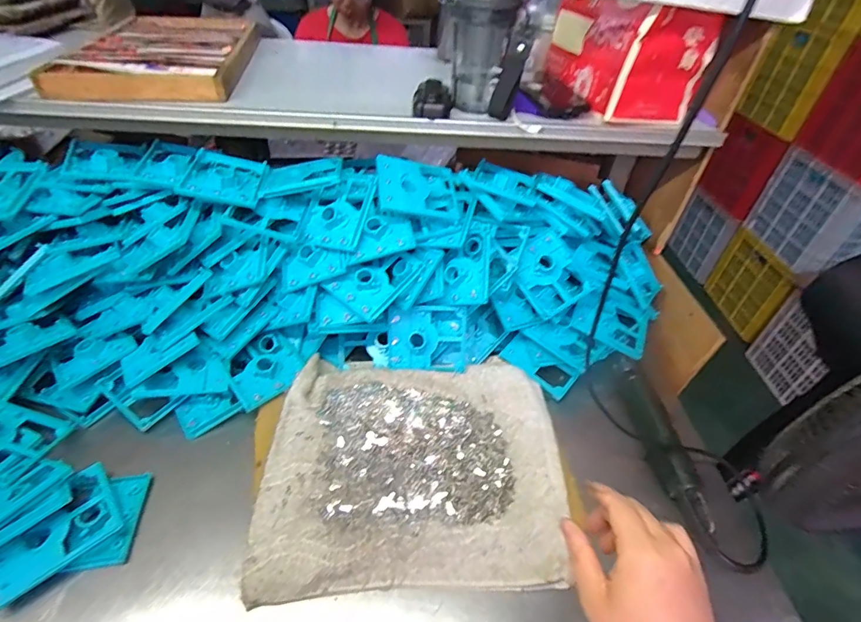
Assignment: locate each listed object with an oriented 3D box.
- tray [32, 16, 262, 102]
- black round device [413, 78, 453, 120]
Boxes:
[{"bbox_3d":[-0.411,-0.415,0.694,0.227,0.043,0.386,-3,43,-9],"label":"tray"},{"bbox_3d":[0.005,-0.291,0.598,0.050,0.031,0.087,6,42,2],"label":"black round device"}]

